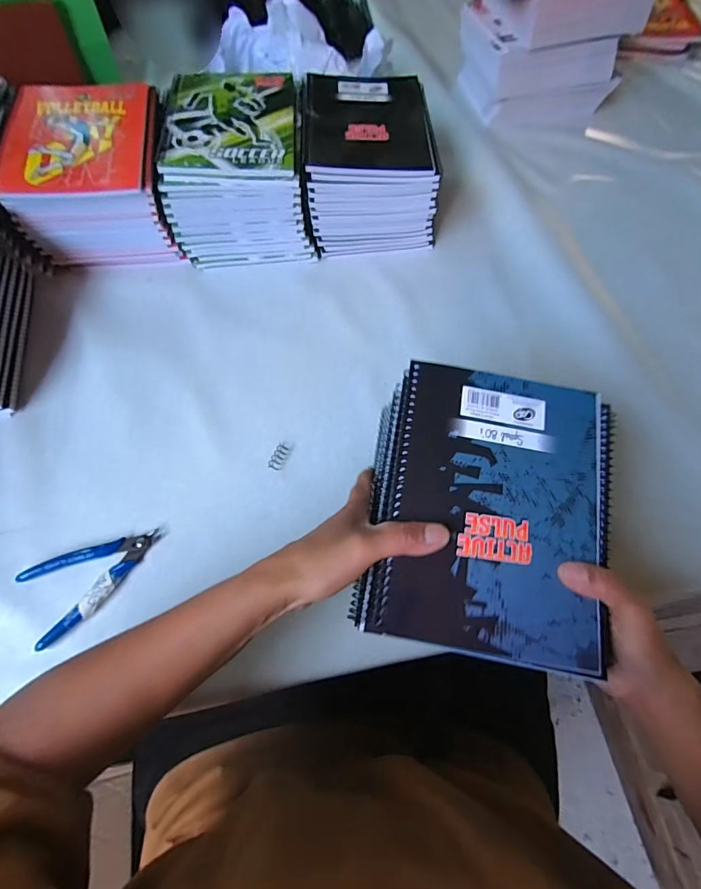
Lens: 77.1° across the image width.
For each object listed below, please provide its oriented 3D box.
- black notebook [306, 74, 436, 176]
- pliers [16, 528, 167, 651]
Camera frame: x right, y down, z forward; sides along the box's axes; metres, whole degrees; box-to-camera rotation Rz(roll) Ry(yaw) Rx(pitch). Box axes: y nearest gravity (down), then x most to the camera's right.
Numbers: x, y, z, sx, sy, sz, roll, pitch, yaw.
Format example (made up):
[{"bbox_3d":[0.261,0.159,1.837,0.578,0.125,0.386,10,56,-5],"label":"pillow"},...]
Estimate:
[{"bbox_3d":[0.021,-0.395,0.538,0.147,0.014,0.189,-1,66,-3],"label":"black notebook"},{"bbox_3d":[-0.227,0.112,0.393,0.117,0.012,0.072,-31,69,-17],"label":"pliers"}]

